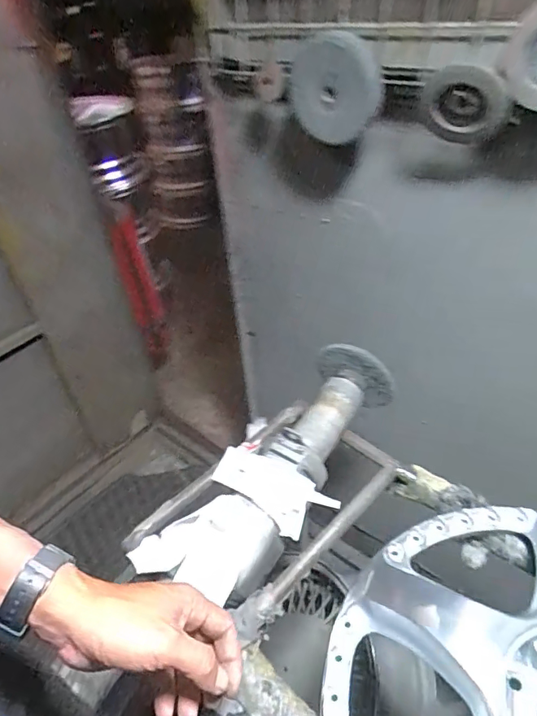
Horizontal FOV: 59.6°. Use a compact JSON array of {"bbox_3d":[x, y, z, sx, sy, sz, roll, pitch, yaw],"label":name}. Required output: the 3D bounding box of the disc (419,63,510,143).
[{"bbox_3d":[0.224,-0.291,0.543,0.092,0.117,0.016,43,85,-2],"label":"disc"}]

